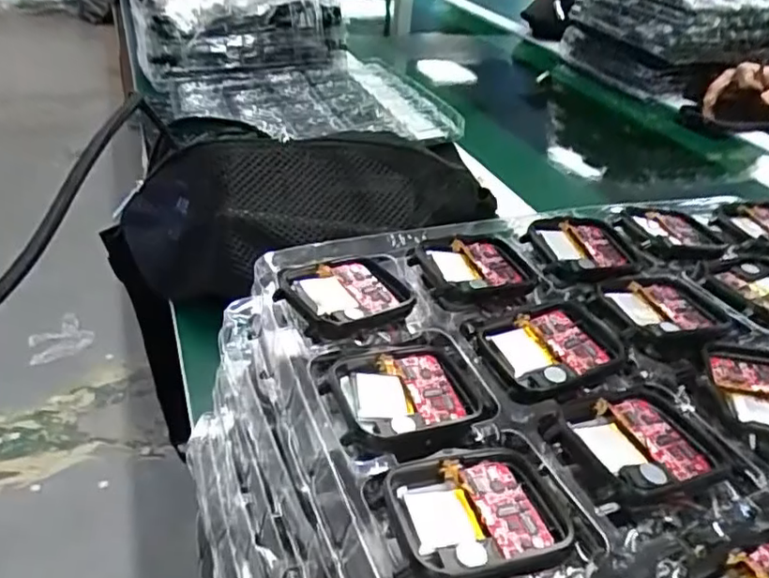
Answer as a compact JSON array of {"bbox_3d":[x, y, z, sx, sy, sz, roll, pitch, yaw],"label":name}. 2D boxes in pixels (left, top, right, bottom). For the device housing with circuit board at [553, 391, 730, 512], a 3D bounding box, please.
[{"bbox_3d":[0.074,0.046,0.180,0.048,0.007,0.037,-10,38,-20],"label":"device housing with circuit board"}]

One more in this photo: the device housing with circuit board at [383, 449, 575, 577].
[{"bbox_3d":[0.025,0.058,0.159,0.045,0.008,0.038,-9,38,-19],"label":"device housing with circuit board"}]

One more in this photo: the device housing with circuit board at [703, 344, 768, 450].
[{"bbox_3d":[0.127,0.034,0.201,0.037,0.005,0.048,12,36,9],"label":"device housing with circuit board"}]

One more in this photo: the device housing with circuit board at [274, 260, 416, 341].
[{"bbox_3d":[-0.015,0.002,0.229,0.045,0.009,0.037,-18,41,-28],"label":"device housing with circuit board"}]

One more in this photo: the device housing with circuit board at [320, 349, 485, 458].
[{"bbox_3d":[0.007,0.036,0.194,0.046,0.005,0.044,-5,37,-14],"label":"device housing with circuit board"}]

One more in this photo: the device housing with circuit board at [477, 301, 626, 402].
[{"bbox_3d":[0.060,0.021,0.214,0.046,0.006,0.038,-8,38,-18],"label":"device housing with circuit board"}]

